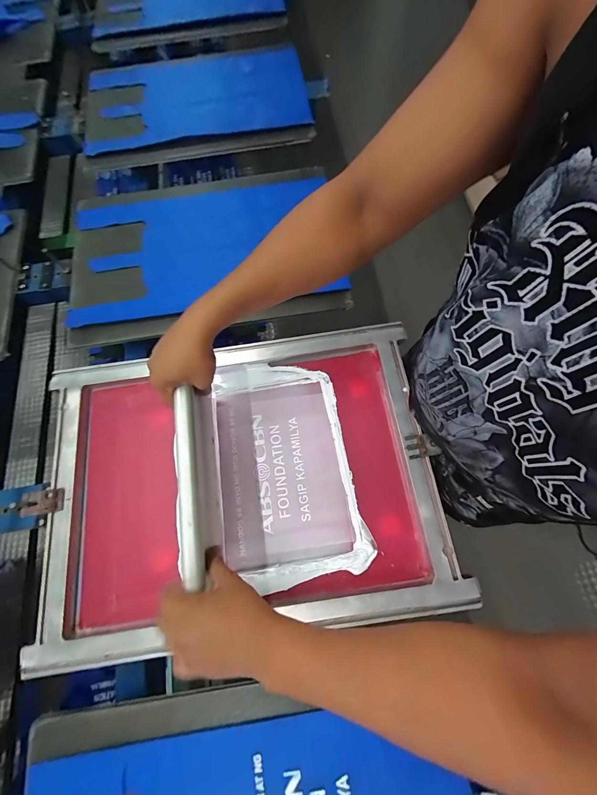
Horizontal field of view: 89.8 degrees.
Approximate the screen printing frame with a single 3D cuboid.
[{"bbox_3d":[-0.098,0.133,0.530,0.635,0.060,0.467,-9,74,-2],"label":"screen printing frame"}]

